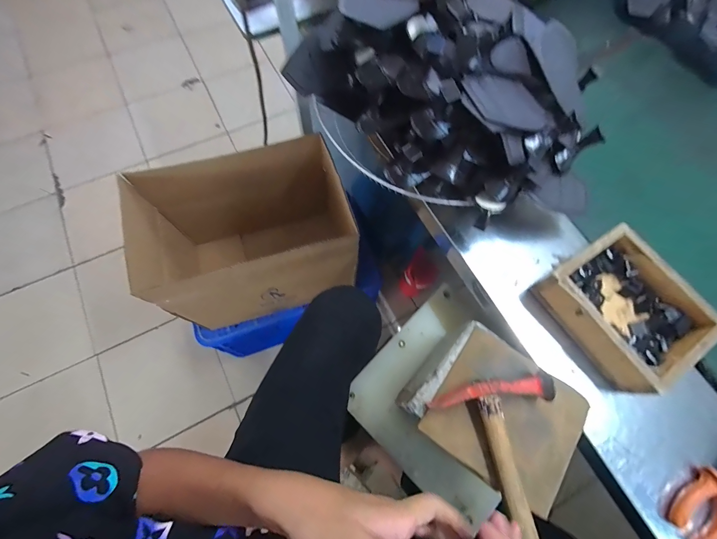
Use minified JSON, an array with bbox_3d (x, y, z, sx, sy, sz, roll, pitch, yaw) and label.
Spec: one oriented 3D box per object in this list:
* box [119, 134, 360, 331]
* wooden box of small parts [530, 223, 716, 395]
[{"bbox_3d":[-0.266,-0.064,0.854,0.472,0.406,0.316,-17,71,-8],"label":"box"},{"bbox_3d":[0.365,0.055,0.445,0.145,0.072,0.176,-33,74,-13],"label":"wooden box of small parts"}]

